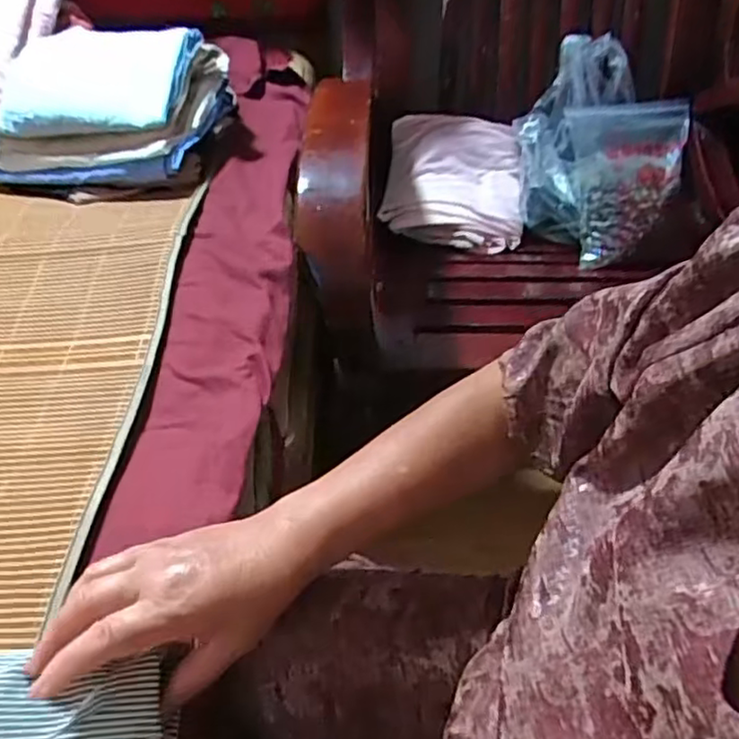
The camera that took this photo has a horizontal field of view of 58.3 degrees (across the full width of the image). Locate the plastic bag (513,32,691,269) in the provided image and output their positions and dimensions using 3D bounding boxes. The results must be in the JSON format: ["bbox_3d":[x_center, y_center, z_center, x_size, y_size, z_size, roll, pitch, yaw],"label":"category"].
[{"bbox_3d":[0.321,-0.312,0.929,0.214,0.193,0.276,16,48,15],"label":"plastic bag"}]

